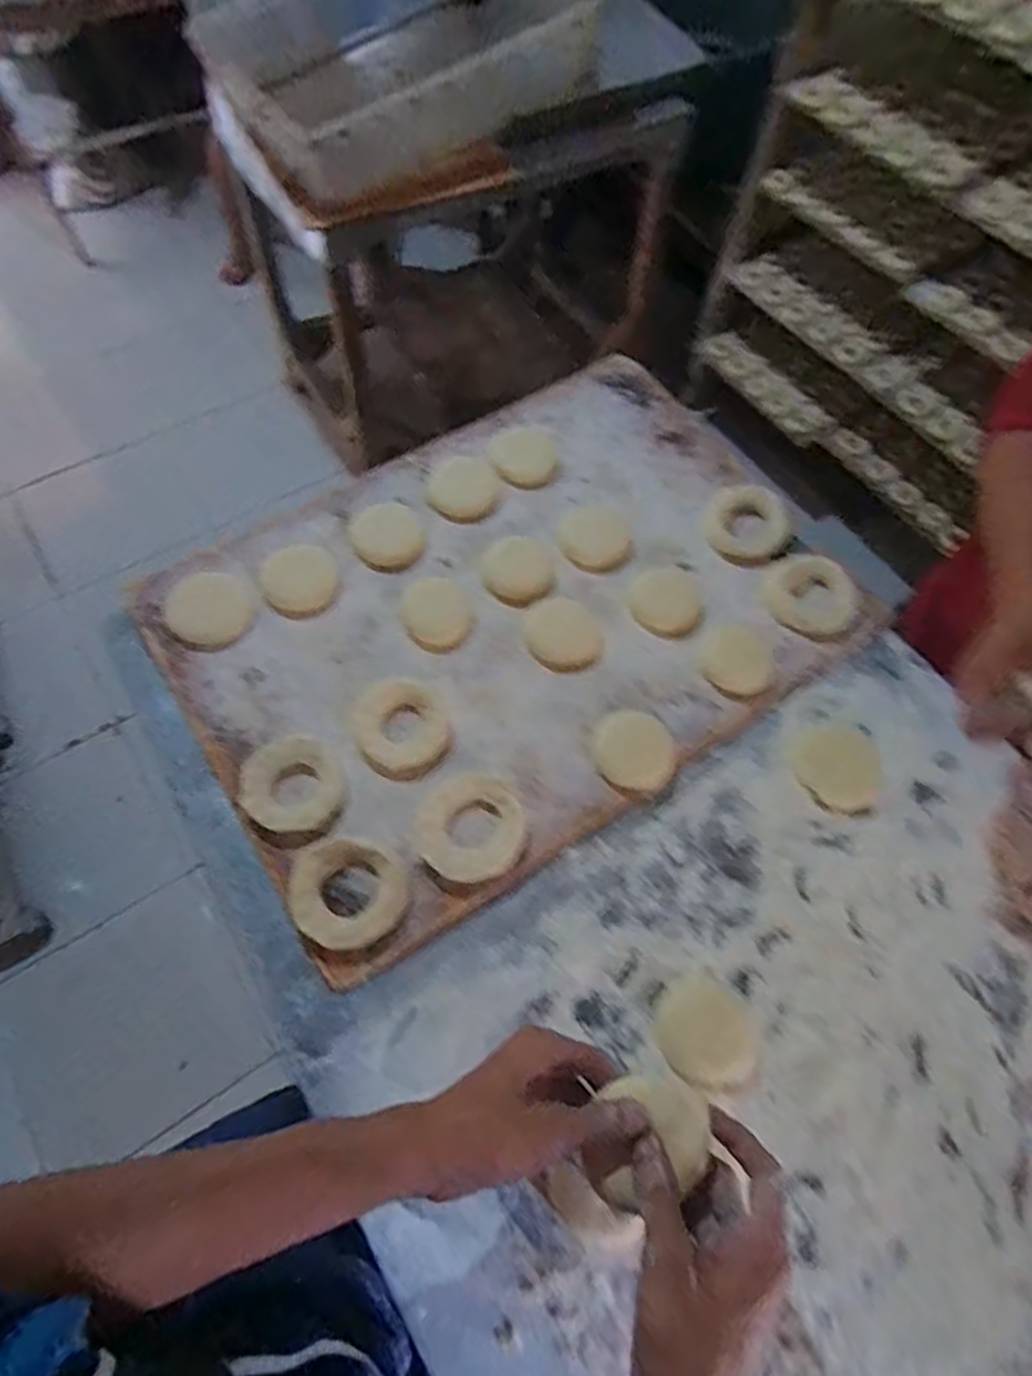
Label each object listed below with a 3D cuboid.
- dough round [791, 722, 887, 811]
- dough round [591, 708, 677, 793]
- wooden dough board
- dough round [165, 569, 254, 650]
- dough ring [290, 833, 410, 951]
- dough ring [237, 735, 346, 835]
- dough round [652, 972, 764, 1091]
[{"bbox_3d":[0.275,0.065,0.594,0.073,0.004,0.071,1,64,-1],"label":"dough round"},{"bbox_3d":[0.098,0.050,0.585,0.067,0.005,0.067,1,64,-1],"label":"dough round"},{"bbox_3d":[-0.003,-0.088,0.648,0.571,0.018,0.423,-31,69,-16],"label":"wooden dough board"},{"bbox_3d":[-0.278,-0.070,0.642,0.068,0.016,0.073,-6,64,-5],"label":"dough round"},{"bbox_3d":[-0.123,0.150,0.524,0.081,0.017,0.081,1,64,-1],"label":"dough ring"},{"bbox_3d":[-0.178,0.077,0.564,0.080,0.015,0.077,1,64,-1],"label":"dough ring"},{"bbox_3d":[0.136,0.243,0.498,0.067,0.007,0.070,1,64,-1],"label":"dough round"}]

